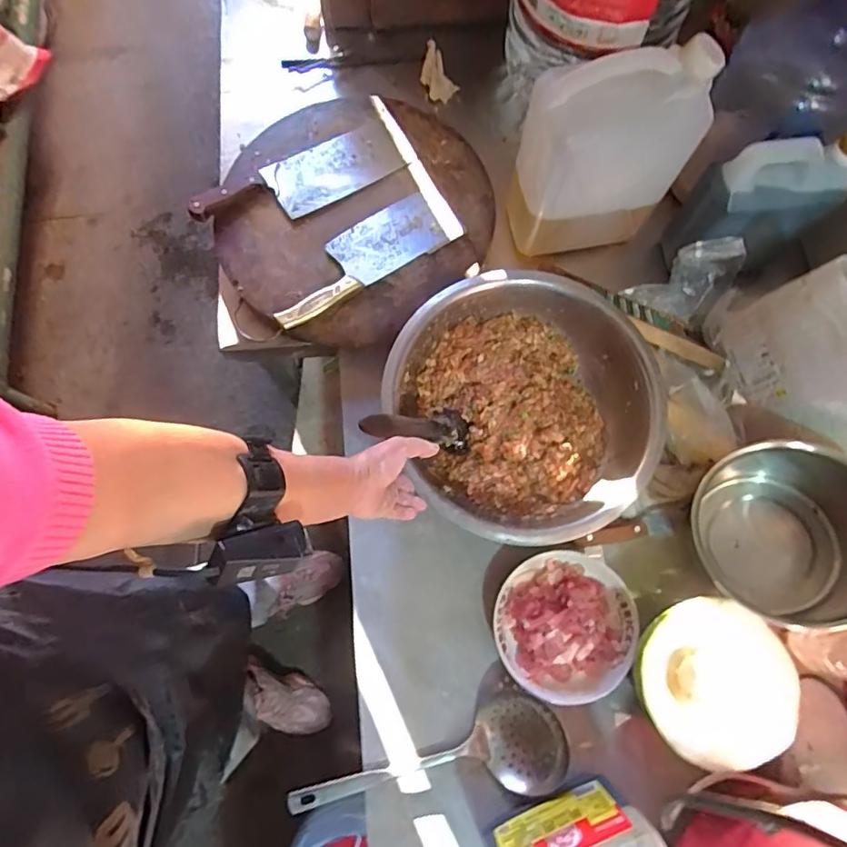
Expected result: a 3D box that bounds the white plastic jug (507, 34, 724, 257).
[{"bbox_3d":[0.222,-0.338,0.702,0.203,0.263,0.104,-9,76,-3],"label":"white plastic jug"}]

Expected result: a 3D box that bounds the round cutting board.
[{"bbox_3d":[-0.093,-0.299,0.787,0.369,0.054,0.391,0,76,-1],"label":"round cutting board"}]

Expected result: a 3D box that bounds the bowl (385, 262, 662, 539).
[{"bbox_3d":[0.131,-0.022,0.710,0.314,0.095,0.333,0,76,-1],"label":"bowl"}]

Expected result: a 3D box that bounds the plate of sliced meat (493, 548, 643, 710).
[{"bbox_3d":[0.176,0.245,0.659,0.171,0.049,0.165,0,76,-1],"label":"plate of sliced meat"}]

